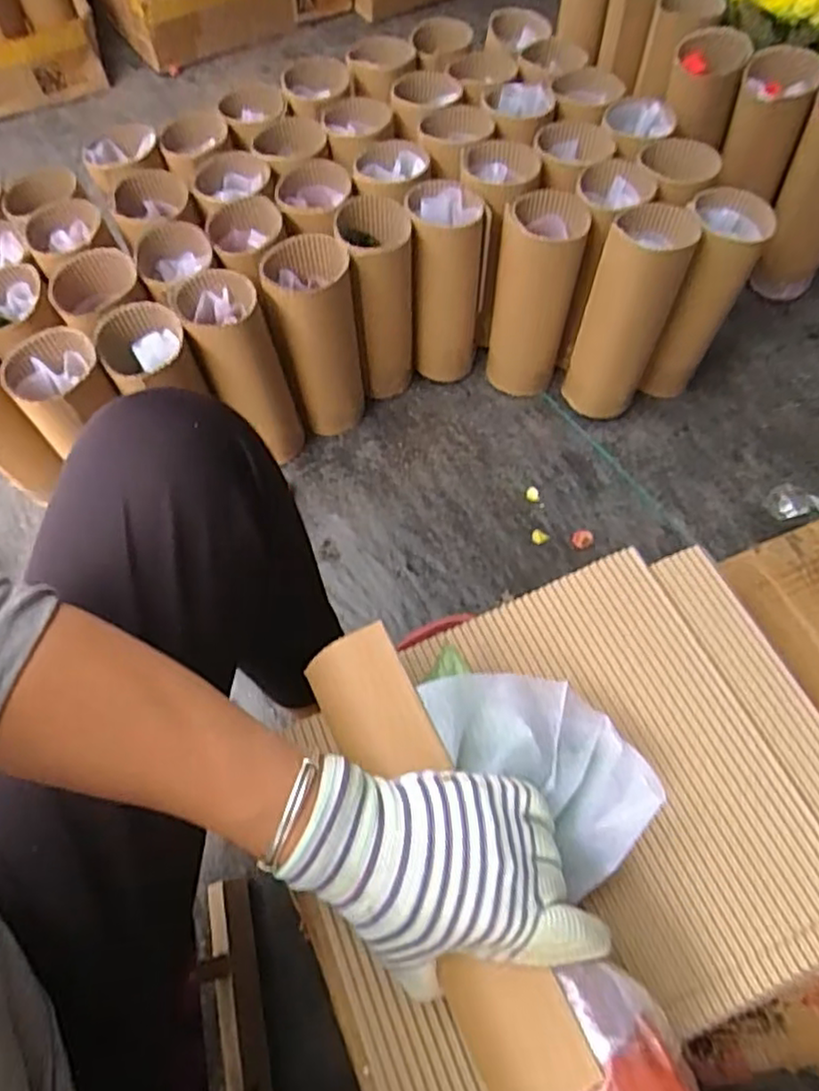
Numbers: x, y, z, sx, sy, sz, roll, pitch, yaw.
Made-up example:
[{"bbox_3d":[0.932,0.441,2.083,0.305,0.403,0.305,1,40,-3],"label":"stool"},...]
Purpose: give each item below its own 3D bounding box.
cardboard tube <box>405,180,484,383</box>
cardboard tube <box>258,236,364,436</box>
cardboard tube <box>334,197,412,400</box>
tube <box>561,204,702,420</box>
[{"bbox_3d":[0.045,-0.331,0.883,0.085,0.251,0.084,-4,62,-1],"label":"cardboard tube"},{"bbox_3d":[-0.110,-0.245,0.833,0.091,0.243,0.083,-1,62,1],"label":"cardboard tube"},{"bbox_3d":[-0.035,-0.302,0.864,0.076,0.250,0.088,-15,62,-6],"label":"cardboard tube"},{"bbox_3d":[0.259,-0.269,0.819,0.087,0.258,0.088,-1,62,1],"label":"tube"}]

